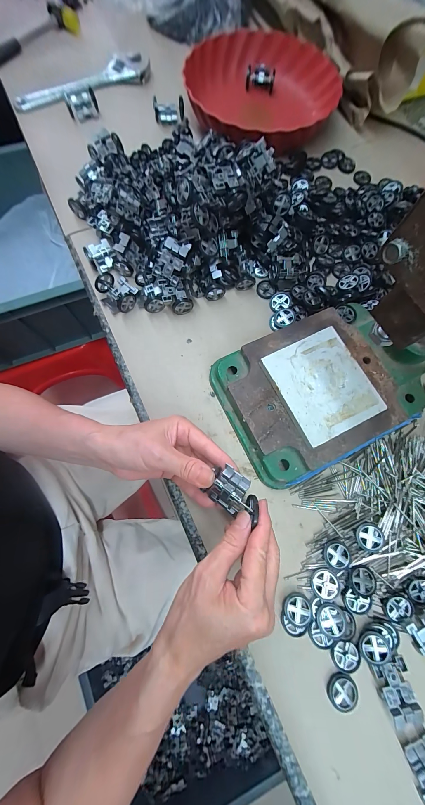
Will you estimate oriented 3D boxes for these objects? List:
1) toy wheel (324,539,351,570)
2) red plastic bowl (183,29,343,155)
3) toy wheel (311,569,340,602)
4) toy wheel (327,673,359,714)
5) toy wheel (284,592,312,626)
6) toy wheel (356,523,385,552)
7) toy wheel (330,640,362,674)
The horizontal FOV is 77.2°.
[{"bbox_3d":[0.130,0.159,0.277,0.025,0.006,0.025,0,74,-1],"label":"toy wheel"},{"bbox_3d":[0.082,-0.504,0.454,0.246,0.070,0.243,-8,75,-4],"label":"red plastic bowl"},{"bbox_3d":[0.115,0.185,0.271,0.027,0.006,0.027,0,74,-1],"label":"toy wheel"},{"bbox_3d":[0.122,0.271,0.248,0.027,0.005,0.027,0,74,-1],"label":"toy wheel"},{"bbox_3d":[0.085,0.205,0.264,0.027,0.010,0.025,0,74,-1],"label":"toy wheel"},{"bbox_3d":[0.167,0.143,0.281,0.026,0.006,0.028,0,74,-1],"label":"toy wheel"},{"bbox_3d":[0.130,0.246,0.258,0.027,0.004,0.026,0,74,-1],"label":"toy wheel"}]

